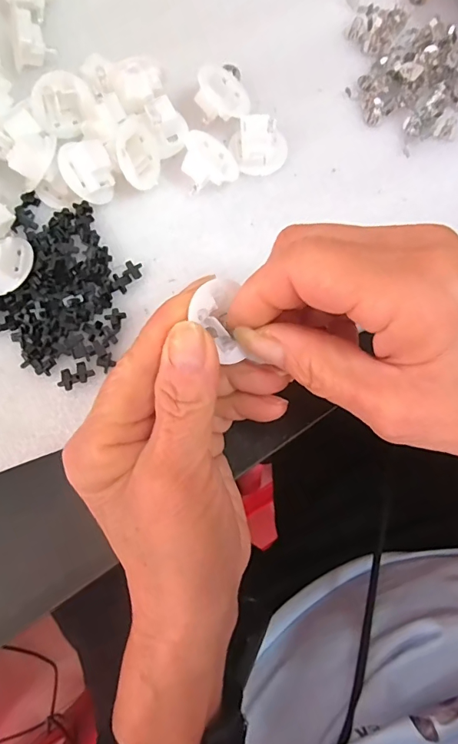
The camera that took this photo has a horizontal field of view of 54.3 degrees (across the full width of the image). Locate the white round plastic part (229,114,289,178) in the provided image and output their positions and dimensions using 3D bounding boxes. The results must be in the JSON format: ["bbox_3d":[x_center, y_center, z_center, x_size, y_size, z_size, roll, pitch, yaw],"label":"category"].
[{"bbox_3d":[0.017,-0.124,0.243,0.031,0.019,0.027,1,79,0],"label":"white round plastic part"}]

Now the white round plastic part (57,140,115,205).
[{"bbox_3d":[-0.074,-0.104,0.233,0.029,0.016,0.029,-4,100,-23],"label":"white round plastic part"}]

